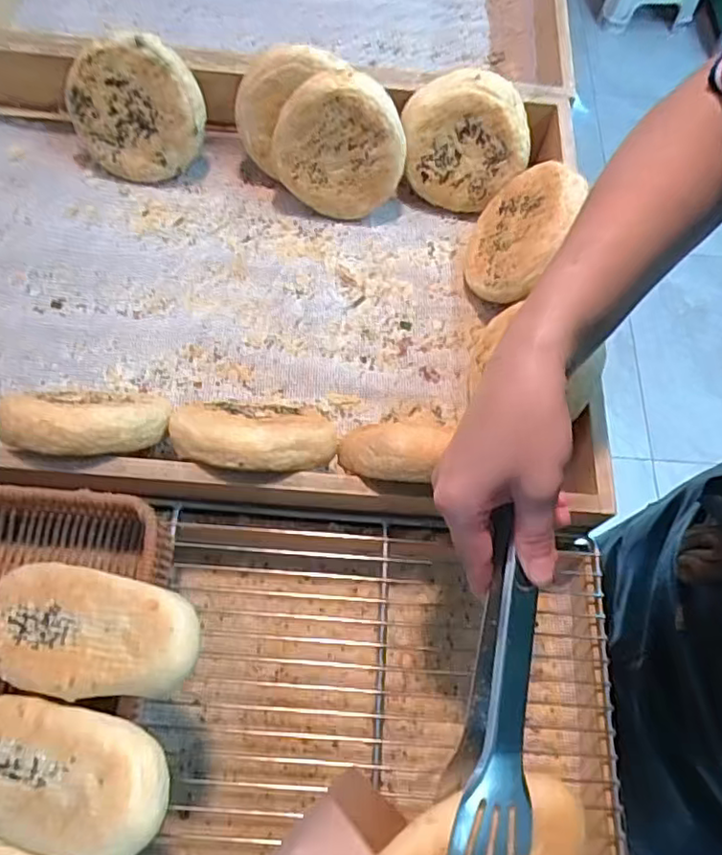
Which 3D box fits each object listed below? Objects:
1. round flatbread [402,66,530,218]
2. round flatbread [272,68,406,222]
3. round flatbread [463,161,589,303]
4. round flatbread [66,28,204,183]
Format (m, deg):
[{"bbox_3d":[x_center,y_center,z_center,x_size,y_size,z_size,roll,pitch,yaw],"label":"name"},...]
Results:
[{"bbox_3d":[0.093,-0.266,0.571,0.109,0.113,0.035,40,32,-22],"label":"round flatbread"},{"bbox_3d":[-0.020,-0.247,0.552,0.113,0.118,0.021,-6,43,11],"label":"round flatbread"},{"bbox_3d":[0.136,-0.166,0.526,0.021,0.108,0.118,18,93,-31],"label":"round flatbread"},{"bbox_3d":[-0.205,-0.286,0.563,0.120,0.112,0.018,-15,36,14],"label":"round flatbread"}]

